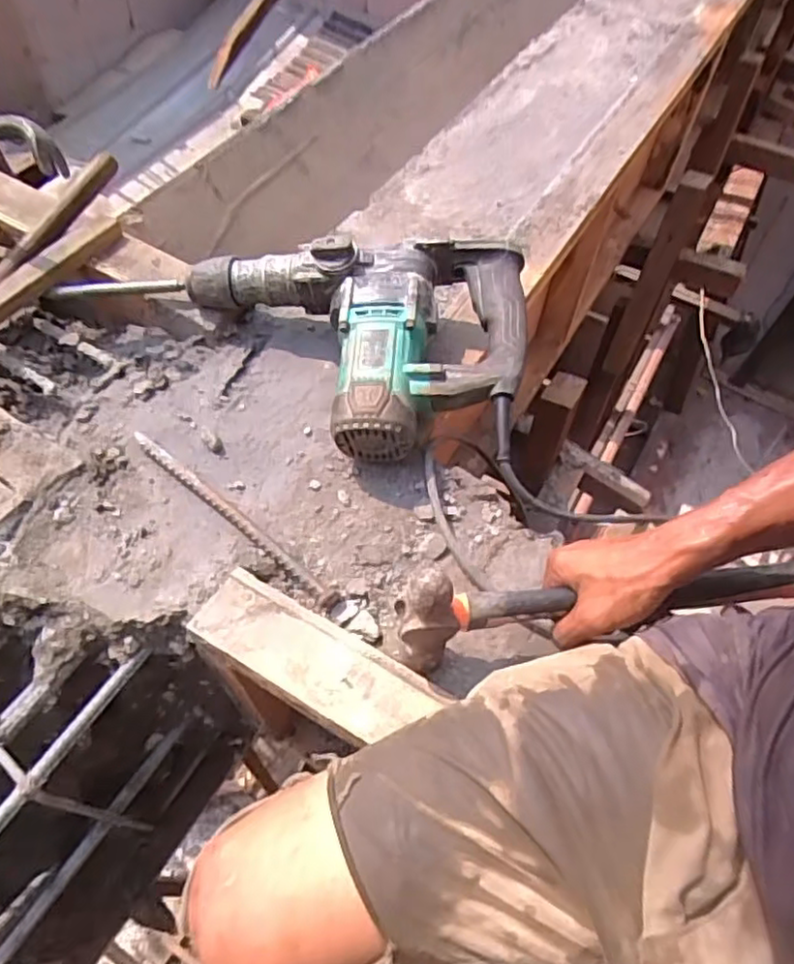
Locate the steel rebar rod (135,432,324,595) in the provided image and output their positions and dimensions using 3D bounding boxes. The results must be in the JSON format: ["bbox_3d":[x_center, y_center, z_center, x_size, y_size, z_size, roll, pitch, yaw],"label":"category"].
[{"bbox_3d":[-0.164,0.025,0.625,0.255,0.018,0.014,36,62,19],"label":"steel rebar rod"}]

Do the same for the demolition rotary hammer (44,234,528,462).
[{"bbox_3d":[-0.129,-0.156,0.684,0.508,0.115,0.229,9,57,3],"label":"demolition rotary hammer"}]

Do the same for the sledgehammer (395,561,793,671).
[{"bbox_3d":[0.177,0.097,0.518,0.351,0.102,0.039,-4,59,-6],"label":"sledgehammer"}]

